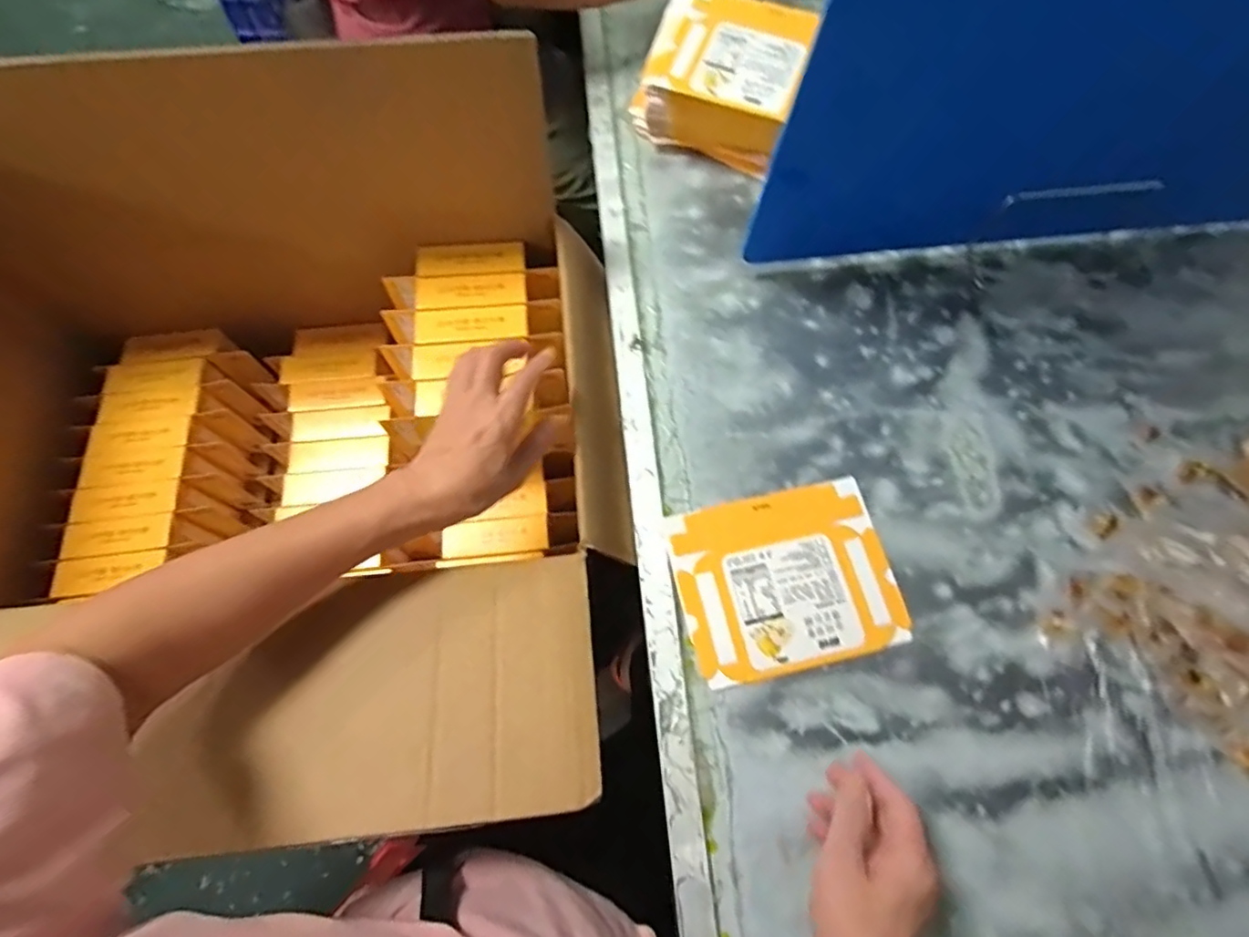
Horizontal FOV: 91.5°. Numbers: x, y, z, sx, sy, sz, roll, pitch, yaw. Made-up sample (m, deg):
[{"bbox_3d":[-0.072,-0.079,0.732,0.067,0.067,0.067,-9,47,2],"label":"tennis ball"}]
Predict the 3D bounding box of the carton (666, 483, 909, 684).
[{"bbox_3d":[0.127,0.087,0.484,0.166,0.005,0.139,-12,69,-6],"label":"carton"}]

